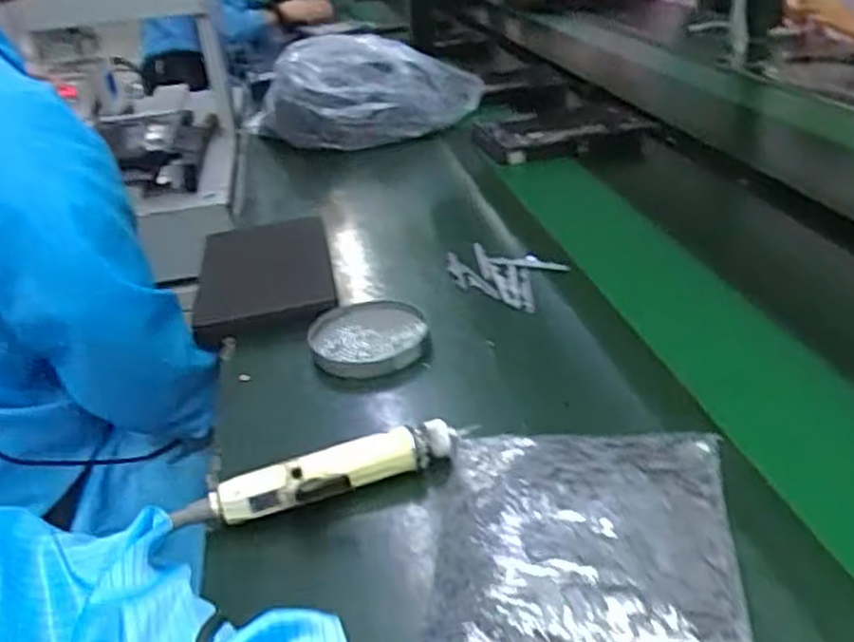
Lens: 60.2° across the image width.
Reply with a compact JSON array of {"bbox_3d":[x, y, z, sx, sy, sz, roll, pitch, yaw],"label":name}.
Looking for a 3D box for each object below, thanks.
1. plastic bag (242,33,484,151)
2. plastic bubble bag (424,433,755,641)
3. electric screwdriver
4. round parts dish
[{"bbox_3d":[-0.129,-0.397,1.320,0.445,0.179,0.219,-4,31,3],"label":"plastic bag"},{"bbox_3d":[0.093,0.161,0.431,0.177,0.036,0.277,1,31,10],"label":"plastic bubble bag"},{"bbox_3d":[-0.072,0.117,0.543,0.219,0.039,0.034,-12,31,-11],"label":"electric screwdriver"},{"bbox_3d":[-0.056,0.016,0.728,0.111,0.026,0.113,-6,31,-2],"label":"round parts dish"}]

